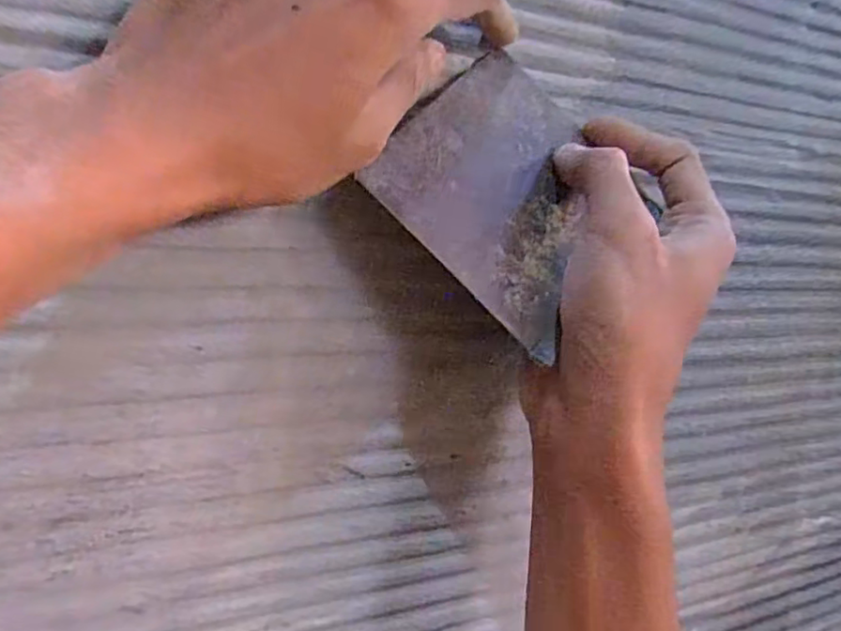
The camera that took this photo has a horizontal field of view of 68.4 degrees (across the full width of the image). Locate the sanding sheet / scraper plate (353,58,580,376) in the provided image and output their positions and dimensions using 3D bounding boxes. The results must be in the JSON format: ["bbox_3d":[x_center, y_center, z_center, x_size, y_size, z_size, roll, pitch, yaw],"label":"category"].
[{"bbox_3d":[0.039,-0.051,0.251,0.093,0.100,0.004,43,-27,-4],"label":"sanding sheet / scraper plate"}]

